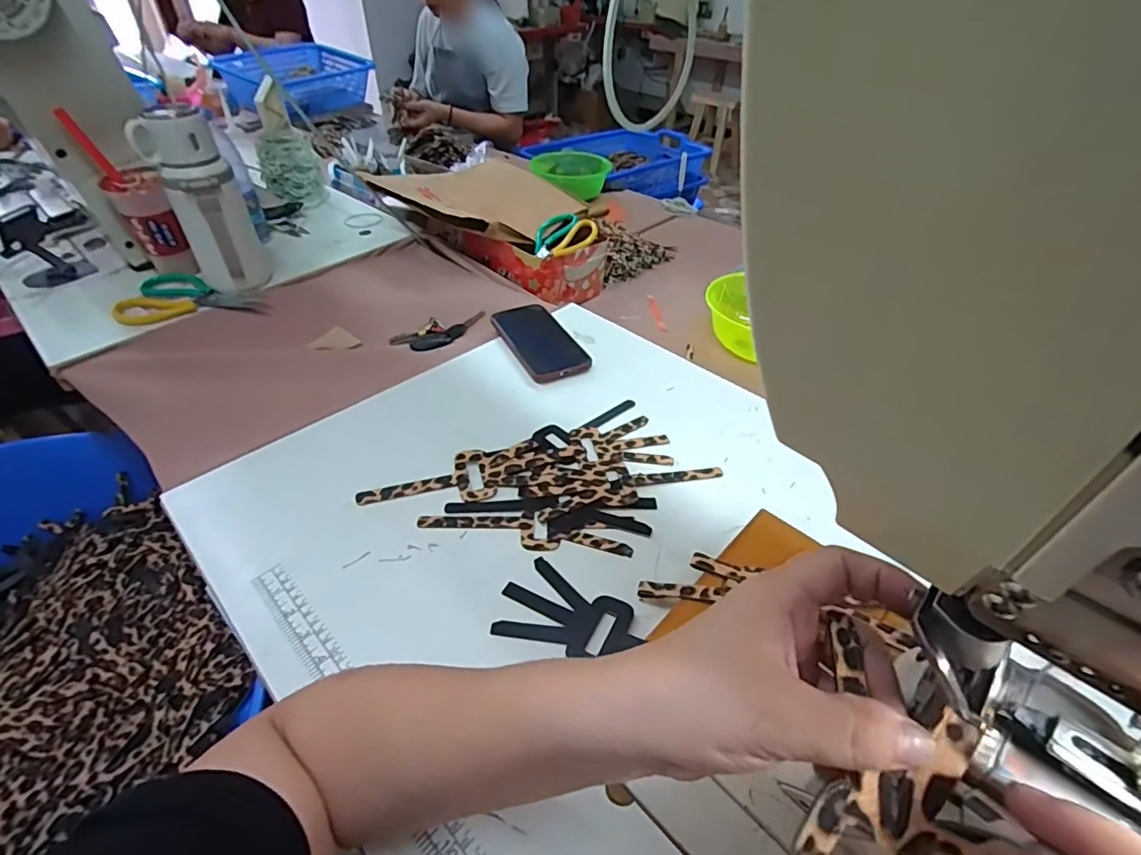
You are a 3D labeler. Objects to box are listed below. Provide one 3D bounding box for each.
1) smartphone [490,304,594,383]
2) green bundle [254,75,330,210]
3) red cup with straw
[{"bbox_3d":[-0.042,-0.112,0.693,0.078,0.011,0.160,-17,45,-19],"label":"smartphone"},{"bbox_3d":[-0.492,-0.478,0.963,0.094,0.176,0.102,-7,45,-7],"label":"green bundle"},{"bbox_3d":[-0.572,-0.292,0.739,0.067,0.208,0.081,-31,52,-27],"label":"red cup with straw"}]

